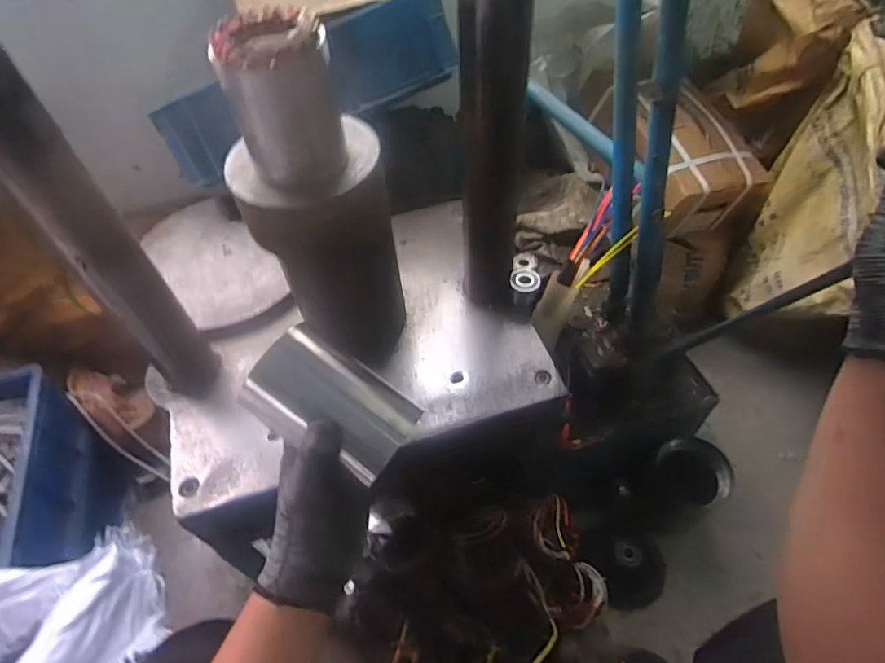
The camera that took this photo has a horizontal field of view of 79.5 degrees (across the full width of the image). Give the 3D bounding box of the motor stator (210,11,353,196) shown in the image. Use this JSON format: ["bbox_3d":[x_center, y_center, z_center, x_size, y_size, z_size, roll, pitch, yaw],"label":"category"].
[{"bbox_3d":[-0.135,-0.200,0.459,0.088,0.126,0.081,-13,53,-6],"label":"motor stator"}]

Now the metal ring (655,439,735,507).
[{"bbox_3d":[0.409,0.226,0.861,0.114,0.028,0.104,-3,75,-2],"label":"metal ring"}]

